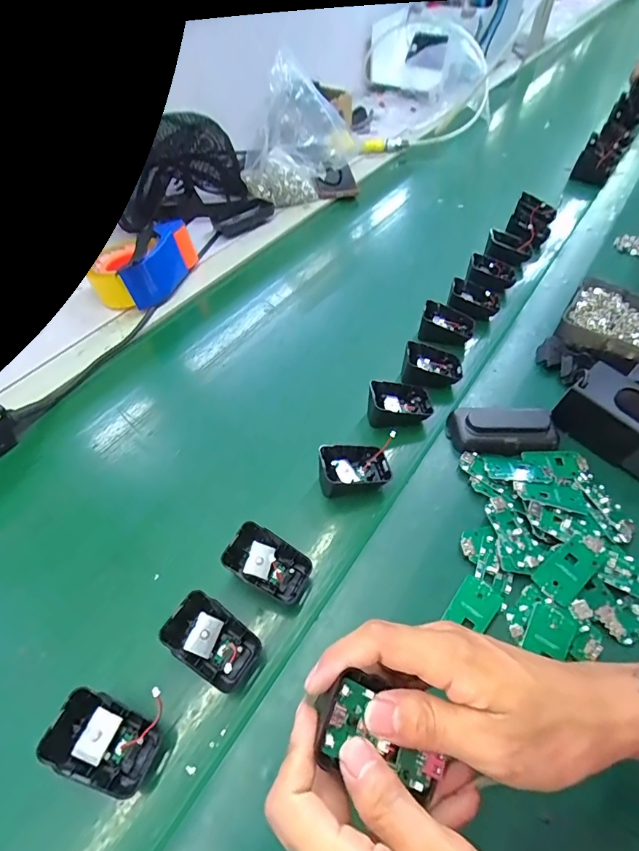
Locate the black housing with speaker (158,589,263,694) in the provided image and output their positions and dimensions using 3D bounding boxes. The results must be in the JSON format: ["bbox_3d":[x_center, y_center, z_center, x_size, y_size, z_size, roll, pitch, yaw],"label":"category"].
[{"bbox_3d":[-0.082,0.164,0.335,0.071,0.024,0.044,38,63,1],"label":"black housing with speaker"}]

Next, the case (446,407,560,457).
[{"bbox_3d":[0.188,0.002,0.452,0.104,0.027,0.052,-2,53,-2],"label":"case"}]

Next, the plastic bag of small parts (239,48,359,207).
[{"bbox_3d":[-0.040,-0.501,0.755,0.171,0.199,0.095,-19,53,-13],"label":"plastic bag of small parts"}]

